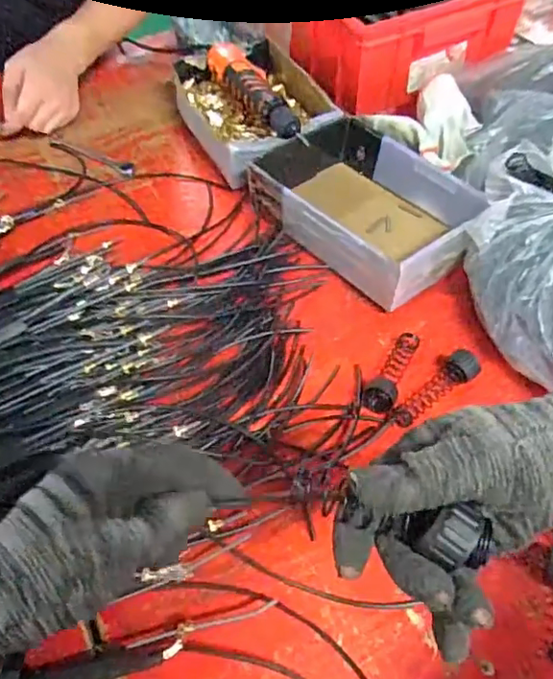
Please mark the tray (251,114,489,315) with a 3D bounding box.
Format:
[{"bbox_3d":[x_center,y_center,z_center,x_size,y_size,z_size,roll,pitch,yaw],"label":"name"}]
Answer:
[{"bbox_3d":[0.101,-0.172,0.693,0.178,0.059,0.279,-37,60,-21],"label":"tray"}]

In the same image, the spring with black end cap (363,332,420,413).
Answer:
[{"bbox_3d":[0.116,0.029,0.567,0.029,0.023,0.096,22,58,19],"label":"spring with black end cap"}]

